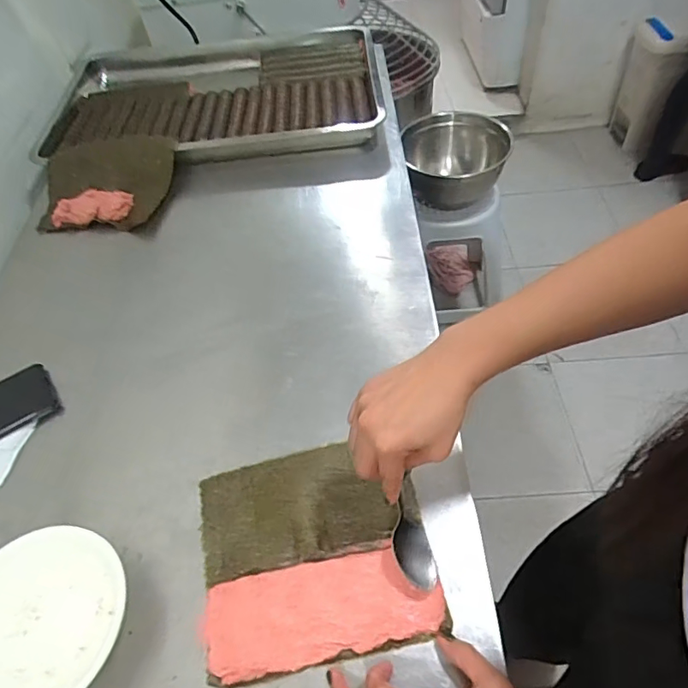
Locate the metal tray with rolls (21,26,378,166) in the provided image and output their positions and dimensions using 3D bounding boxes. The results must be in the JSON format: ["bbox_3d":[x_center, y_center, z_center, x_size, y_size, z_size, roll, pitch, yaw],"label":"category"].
[{"bbox_3d":[-0.243,-0.472,0.949,0.596,0.052,0.423,-4,53,1],"label":"metal tray with rolls"}]

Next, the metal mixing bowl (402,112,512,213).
[{"bbox_3d":[0.277,-0.454,1.292,0.255,0.134,0.263,1,52,7],"label":"metal mixing bowl"}]

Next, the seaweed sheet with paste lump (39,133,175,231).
[{"bbox_3d":[-0.373,-0.261,0.796,0.201,0.054,0.170,-1,54,3],"label":"seaweed sheet with paste lump"}]

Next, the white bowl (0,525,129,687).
[{"bbox_3d":[-0.251,0.229,0.419,0.133,0.049,0.146,-2,53,3],"label":"white bowl"}]

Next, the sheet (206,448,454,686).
[{"bbox_3d":[-0.029,0.178,0.455,0.195,0.008,0.181,-13,50,-2],"label":"sheet"}]

